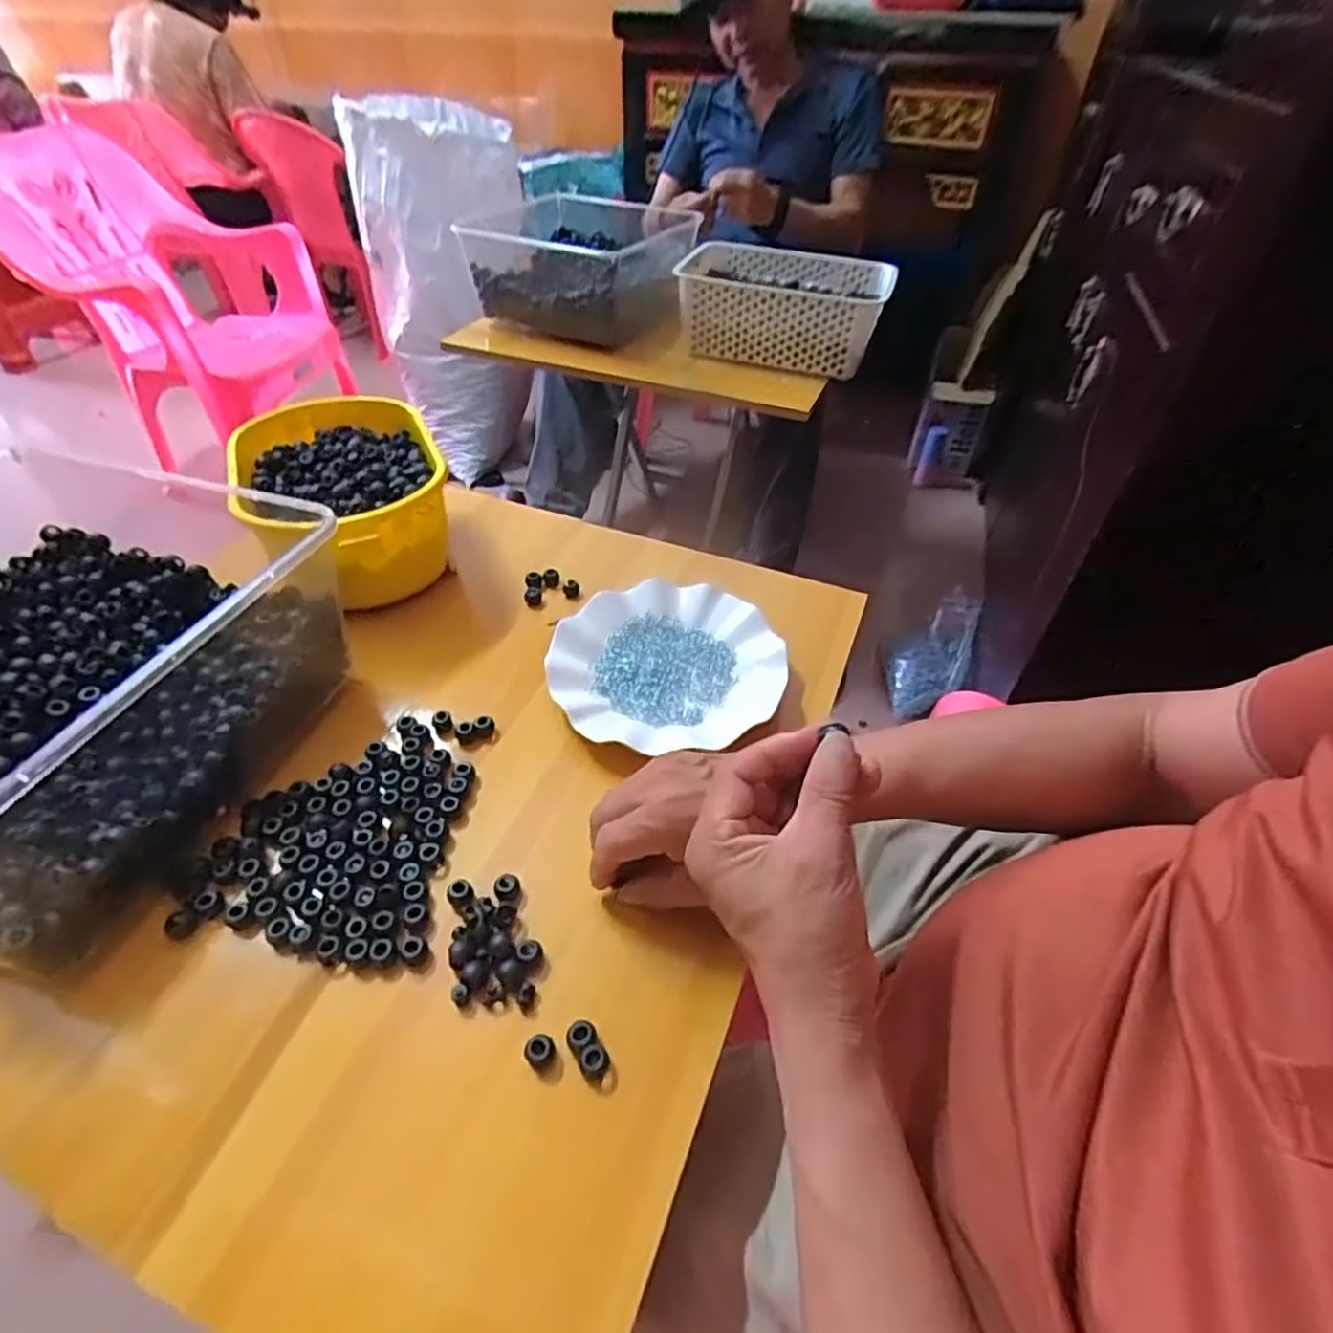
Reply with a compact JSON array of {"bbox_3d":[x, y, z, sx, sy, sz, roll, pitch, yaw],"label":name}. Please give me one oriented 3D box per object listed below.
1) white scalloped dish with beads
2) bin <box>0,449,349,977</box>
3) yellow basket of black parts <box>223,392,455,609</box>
[{"bbox_3d":[-0.003,-0.004,0.544,0.177,0.026,0.167,1,44,-1],"label":"white scalloped dish with beads"},{"bbox_3d":[-0.395,0.007,0.421,0.282,0.128,0.299,11,45,10],"label":"bin"},{"bbox_3d":[-0.285,-0.155,0.604,0.165,0.115,0.252,-20,48,-22],"label":"yellow basket of black parts"}]

